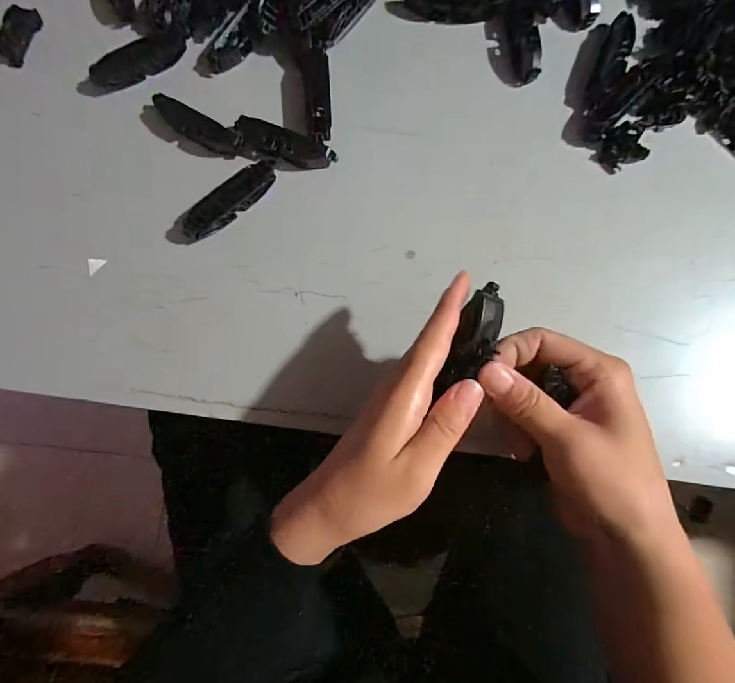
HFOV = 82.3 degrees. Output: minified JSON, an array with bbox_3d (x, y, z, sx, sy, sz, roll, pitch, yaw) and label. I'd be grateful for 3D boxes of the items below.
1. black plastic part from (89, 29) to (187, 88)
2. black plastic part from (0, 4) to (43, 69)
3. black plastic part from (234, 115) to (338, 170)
[{"bbox_3d":[-0.173,-0.214,0.319,0.073,0.013,0.024,-33,80,-4],"label":"black plastic part"},{"bbox_3d":[-0.279,-0.244,0.336,0.023,0.004,0.047,16,84,-19],"label":"black plastic part"},{"bbox_3d":[-0.063,-0.145,0.315,0.076,0.005,0.027,20,81,6],"label":"black plastic part"}]

